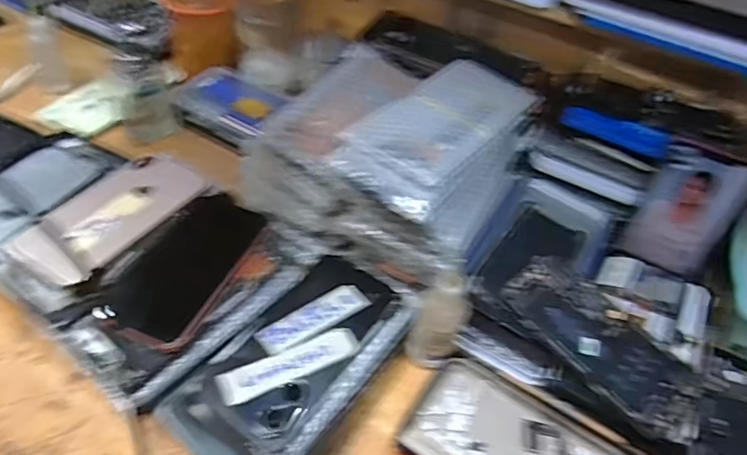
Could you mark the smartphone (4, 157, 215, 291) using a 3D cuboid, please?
[{"bbox_3d":[-0.225,-0.014,0.490,0.081,0.012,0.152,30,51,19],"label":"smartphone"}]

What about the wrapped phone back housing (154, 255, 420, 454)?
[{"bbox_3d":[-0.057,0.093,0.422,0.108,0.034,0.187,30,48,20],"label":"wrapped phone back housing"}]

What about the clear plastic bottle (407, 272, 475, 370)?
[{"bbox_3d":[0.051,0.074,0.443,0.038,0.092,0.032,22,46,15],"label":"clear plastic bottle"}]

